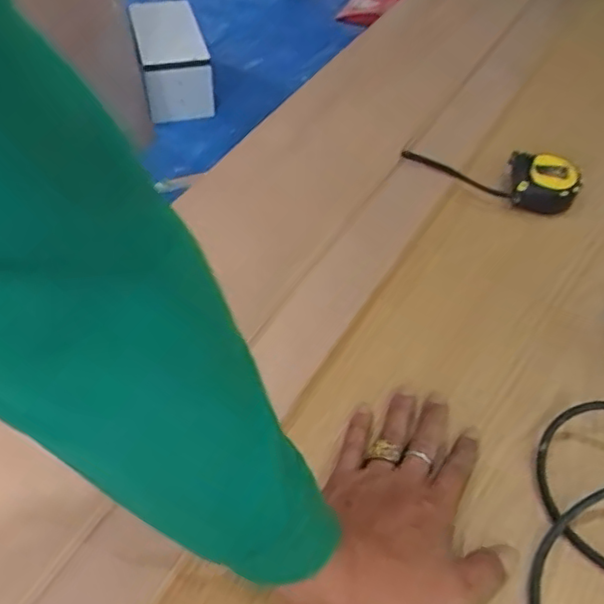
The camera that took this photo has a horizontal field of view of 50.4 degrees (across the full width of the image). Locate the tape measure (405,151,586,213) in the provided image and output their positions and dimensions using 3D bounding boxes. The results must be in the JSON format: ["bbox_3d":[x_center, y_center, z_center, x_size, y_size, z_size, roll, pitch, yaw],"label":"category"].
[{"bbox_3d":[0.207,-0.141,0.709,0.188,0.037,0.073,14,50,9],"label":"tape measure"}]

